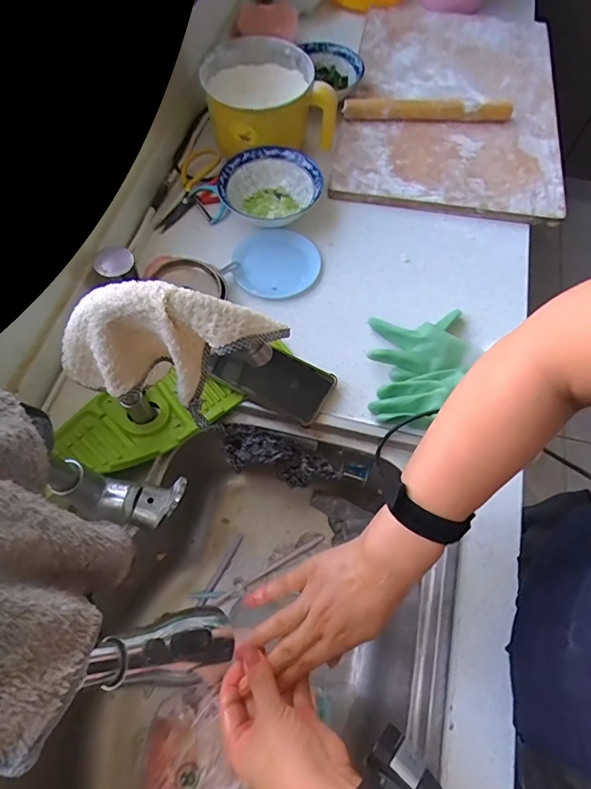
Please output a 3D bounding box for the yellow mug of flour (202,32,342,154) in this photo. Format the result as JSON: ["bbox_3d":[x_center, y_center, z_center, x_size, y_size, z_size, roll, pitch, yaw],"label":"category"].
[{"bbox_3d":[-0.048,-0.448,0.704,0.170,0.117,0.148,-16,67,-9],"label":"yellow mug of flour"}]

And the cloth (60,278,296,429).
[{"bbox_3d":[-0.108,-0.033,0.372,0.186,0.126,0.048,1,63,0],"label":"cloth"}]

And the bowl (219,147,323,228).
[{"bbox_3d":[-0.035,-0.307,0.679,0.143,0.050,0.123,10,63,5],"label":"bowl"}]

